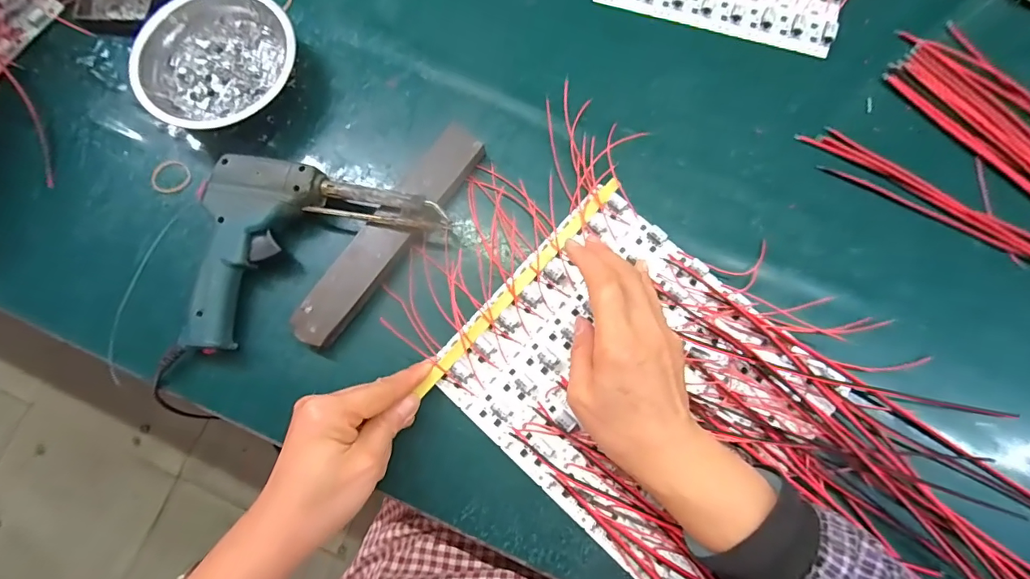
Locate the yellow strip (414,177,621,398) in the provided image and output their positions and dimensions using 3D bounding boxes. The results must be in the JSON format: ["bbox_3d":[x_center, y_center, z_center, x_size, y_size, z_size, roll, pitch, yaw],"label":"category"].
[{"bbox_3d":[0.006,-0.007,0.354,0.010,0.007,0.220,42,78,8],"label":"yellow strip"}]

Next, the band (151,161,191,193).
[{"bbox_3d":[-0.286,-0.093,0.389,0.032,0.004,0.029,21,80,5],"label":"band"}]

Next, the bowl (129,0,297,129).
[{"bbox_3d":[-0.238,-0.186,0.387,0.125,0.043,0.119,0,79,1],"label":"bowl"}]

